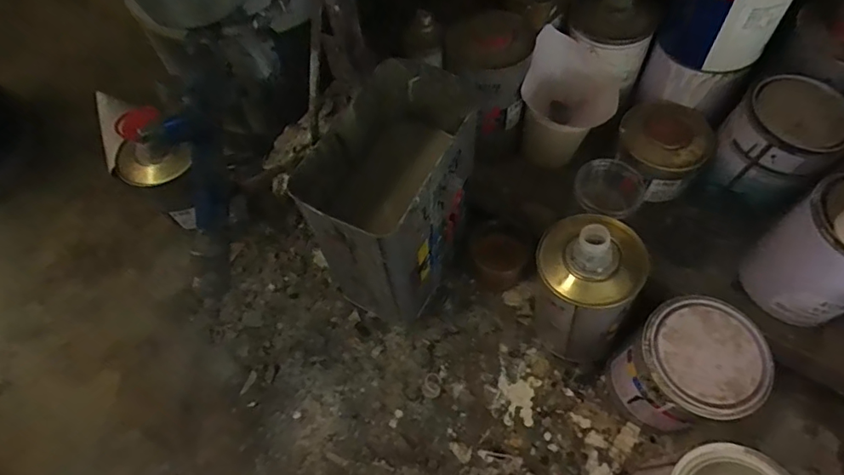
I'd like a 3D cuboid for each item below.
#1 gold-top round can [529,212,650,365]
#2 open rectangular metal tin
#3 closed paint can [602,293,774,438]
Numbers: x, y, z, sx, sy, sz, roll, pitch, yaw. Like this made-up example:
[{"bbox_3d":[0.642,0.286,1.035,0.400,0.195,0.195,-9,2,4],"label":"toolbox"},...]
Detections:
[{"bbox_3d":[0.165,0.054,0.518,0.098,0.195,0.097,-1,62,3],"label":"gold-top round can"},{"bbox_3d":[-0.024,-0.025,0.535,0.108,0.253,0.181,27,67,18],"label":"open rectangular metal tin"},{"bbox_3d":[0.256,0.135,0.495,0.100,0.140,0.104,-1,62,3],"label":"closed paint can"}]

